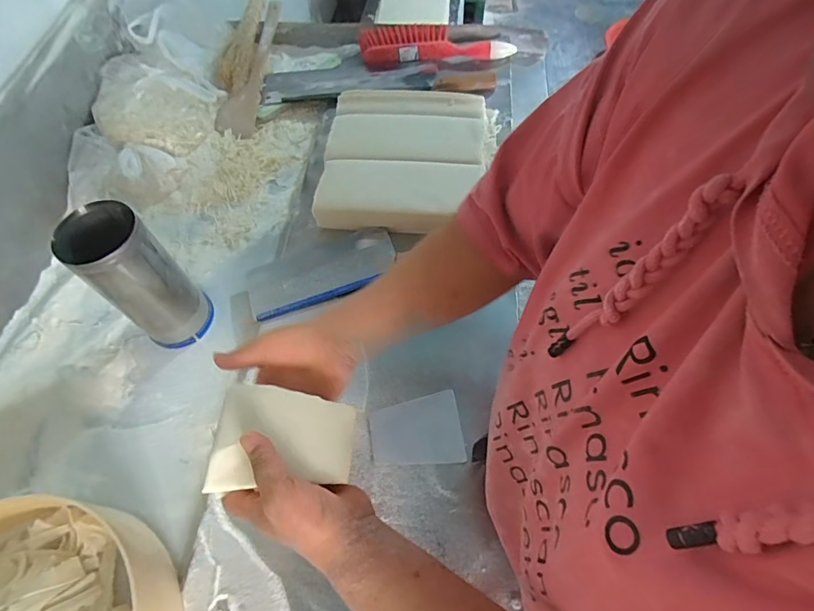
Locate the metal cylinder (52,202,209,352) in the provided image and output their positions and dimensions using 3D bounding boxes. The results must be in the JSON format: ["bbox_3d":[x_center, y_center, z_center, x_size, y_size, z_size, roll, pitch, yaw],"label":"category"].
[{"bbox_3d":[-0.326,-0.027,0.558,0.083,0.194,0.086,-1,59,1],"label":"metal cylinder"}]

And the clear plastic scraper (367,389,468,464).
[{"bbox_3d":[0.010,0.147,0.530,0.105,0.006,0.081,-7,59,-3],"label":"clear plastic scraper"}]

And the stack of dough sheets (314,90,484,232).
[{"bbox_3d":[-0.004,-0.241,0.727,0.242,0.054,0.276,4,59,4],"label":"stack of dough sheets"}]

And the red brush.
[{"bbox_3d":[0.057,-0.523,0.894,0.296,0.033,0.078,-1,59,1],"label":"red brush"}]

